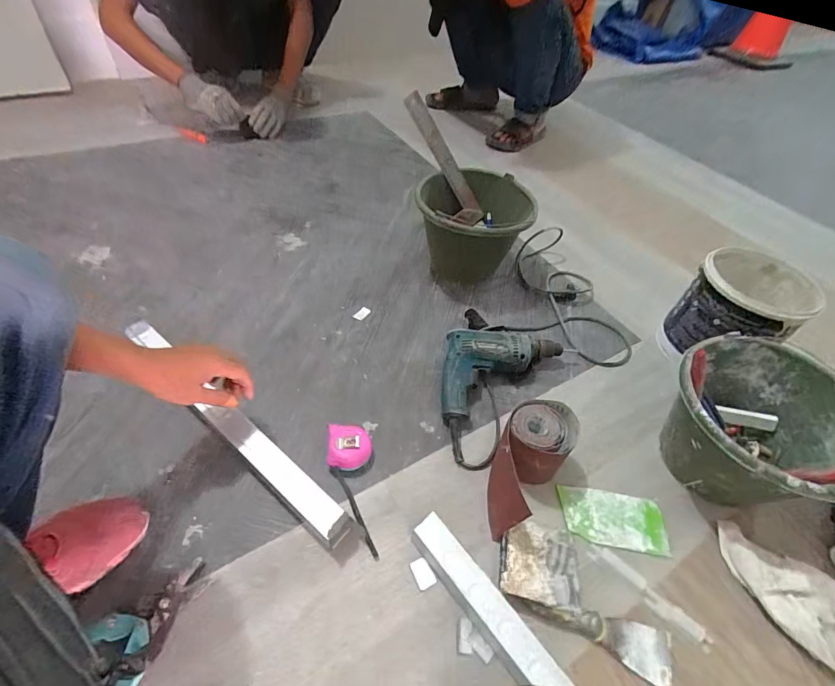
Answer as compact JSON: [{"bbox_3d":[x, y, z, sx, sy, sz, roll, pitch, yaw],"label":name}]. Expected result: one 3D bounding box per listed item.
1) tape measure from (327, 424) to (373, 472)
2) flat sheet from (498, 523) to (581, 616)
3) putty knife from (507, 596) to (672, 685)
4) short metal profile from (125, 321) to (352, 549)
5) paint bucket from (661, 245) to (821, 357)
[{"bbox_3d":[-0.104,0.160,0.629,0.066,0.033,0.065,1,48,-3],"label":"tape measure"},{"bbox_3d":[0.162,0.289,0.543,0.101,0.004,0.104,16,35,4],"label":"flat sheet"},{"bbox_3d":[0.211,0.349,0.499,0.192,0.022,0.056,15,49,9],"label":"putty knife"},{"bbox_3d":[-0.290,0.114,0.617,0.492,0.045,0.042,36,55,20],"label":"short metal profile"},{"bbox_3d":[0.586,-0.063,0.753,0.186,0.142,0.164,-31,59,-28],"label":"paint bucket"}]

